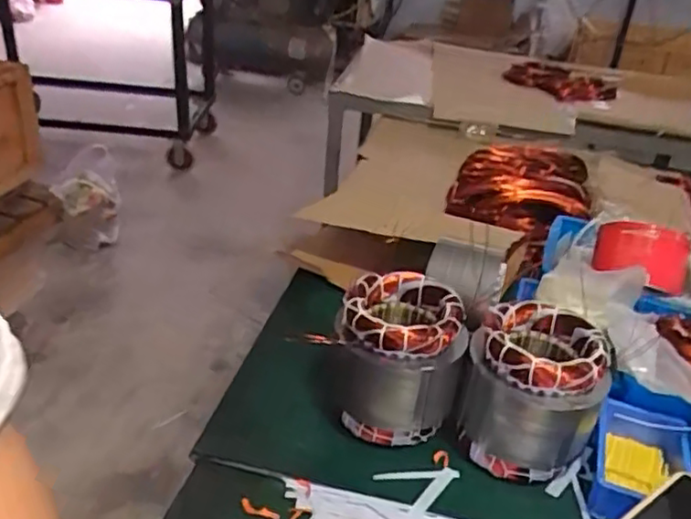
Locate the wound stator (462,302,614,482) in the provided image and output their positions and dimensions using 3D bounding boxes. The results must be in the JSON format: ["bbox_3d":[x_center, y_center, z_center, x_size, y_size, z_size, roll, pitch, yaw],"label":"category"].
[{"bbox_3d":[0.208,0.152,0.740,0.145,0.162,0.130,18,34,21],"label":"wound stator"}]

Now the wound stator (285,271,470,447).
[{"bbox_3d":[0.054,0.122,0.772,0.149,0.168,0.136,14,33,15],"label":"wound stator"}]

